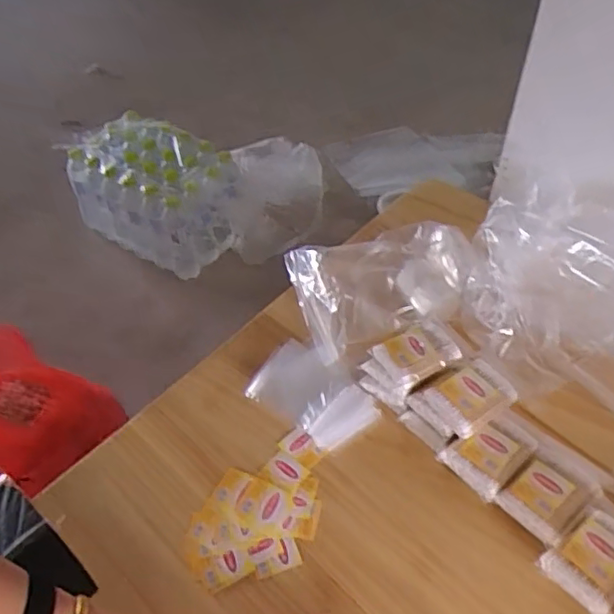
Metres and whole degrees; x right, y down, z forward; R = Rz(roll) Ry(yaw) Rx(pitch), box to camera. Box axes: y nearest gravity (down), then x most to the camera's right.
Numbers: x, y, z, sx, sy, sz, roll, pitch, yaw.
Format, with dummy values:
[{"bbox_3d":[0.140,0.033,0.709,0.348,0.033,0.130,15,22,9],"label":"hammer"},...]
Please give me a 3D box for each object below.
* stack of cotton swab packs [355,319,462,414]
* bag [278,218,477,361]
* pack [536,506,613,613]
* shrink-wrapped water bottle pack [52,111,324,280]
[{"bbox_3d":[0.107,0.057,0.639,0.094,0.039,0.066,-30,55,-22],"label":"stack of cotton swab packs"},{"bbox_3d":[0.091,-0.035,0.723,0.204,0.037,0.173,-12,50,-8],"label":"bag"},{"bbox_3d":[0.241,0.214,0.512,0.072,0.033,0.060,-32,56,-23],"label":"pack"},{"bbox_3d":[-0.286,-0.277,1.529,0.588,0.239,0.305,15,51,14],"label":"shrink-wrapped water bottle pack"}]

